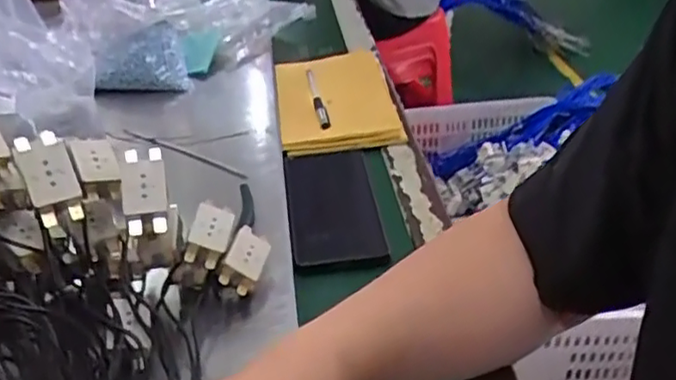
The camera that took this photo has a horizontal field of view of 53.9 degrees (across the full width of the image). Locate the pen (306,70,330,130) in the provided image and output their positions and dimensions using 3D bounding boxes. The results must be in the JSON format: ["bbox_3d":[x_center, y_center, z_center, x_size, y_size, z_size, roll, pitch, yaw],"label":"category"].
[{"bbox_3d":[-0.024,-0.106,0.758,0.011,0.011,0.149,-1,32,-10],"label":"pen"}]

